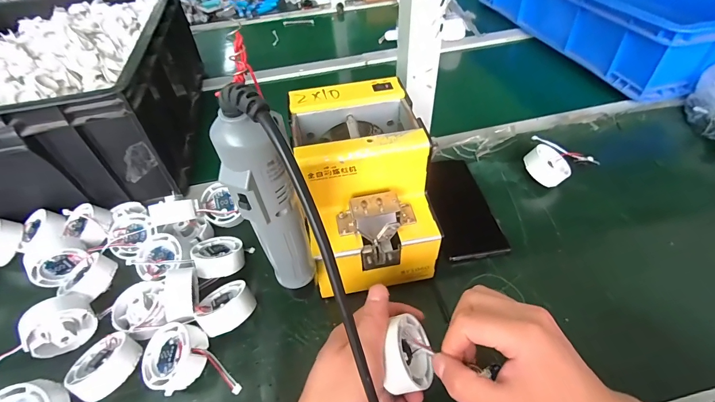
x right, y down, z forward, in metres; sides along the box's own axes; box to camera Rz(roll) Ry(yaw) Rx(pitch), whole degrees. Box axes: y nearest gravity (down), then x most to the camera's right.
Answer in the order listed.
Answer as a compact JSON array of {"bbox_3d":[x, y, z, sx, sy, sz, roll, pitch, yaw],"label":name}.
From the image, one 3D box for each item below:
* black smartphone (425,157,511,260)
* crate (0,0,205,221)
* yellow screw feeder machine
[{"bbox_3d":[0.132,0.004,0.448,0.066,0.010,0.160,-7,47,-3],"label":"black smartphone"},{"bbox_3d":[-0.478,-0.173,0.534,0.385,0.162,0.447,-11,47,-7],"label":"crate"},{"bbox_3d":[0.006,-0.012,0.370,0.120,0.144,0.180,-10,47,-6],"label":"yellow screw feeder machine"}]

